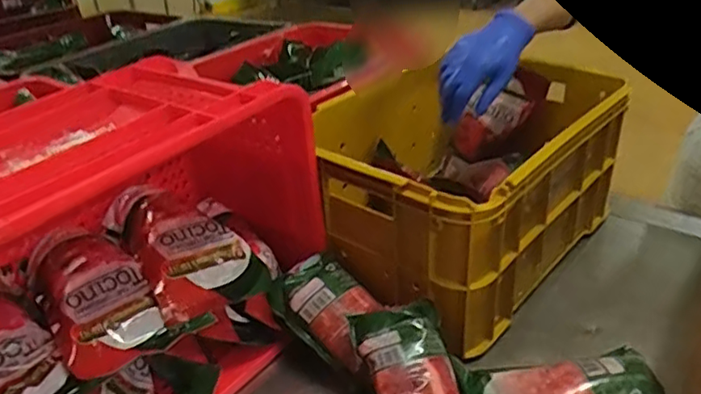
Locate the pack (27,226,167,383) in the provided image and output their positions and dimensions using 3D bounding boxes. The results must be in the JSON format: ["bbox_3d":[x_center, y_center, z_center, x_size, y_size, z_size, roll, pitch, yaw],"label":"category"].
[{"bbox_3d":[-0.293,0.112,0.695,0.108,0.065,0.239,-25,35,-31],"label":"pack"}]

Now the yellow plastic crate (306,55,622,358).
[{"bbox_3d":[0.177,-0.035,0.981,0.356,0.233,0.522,21,38,37],"label":"yellow plastic crate"}]

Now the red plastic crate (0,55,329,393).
[{"bbox_3d":[-0.298,0.088,0.741,0.303,0.361,0.547,14,35,30],"label":"red plastic crate"}]

